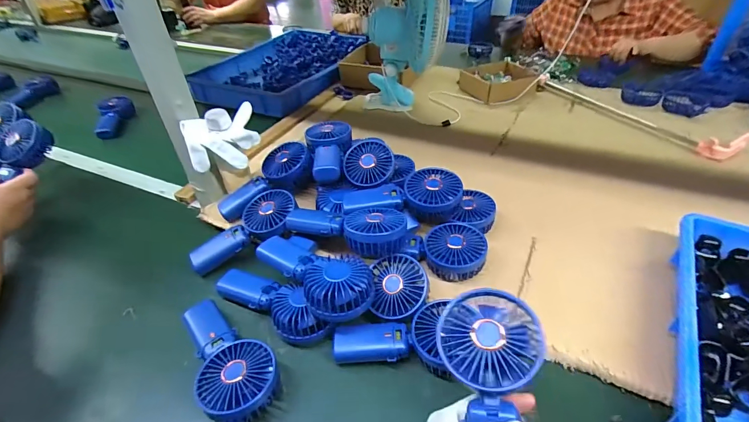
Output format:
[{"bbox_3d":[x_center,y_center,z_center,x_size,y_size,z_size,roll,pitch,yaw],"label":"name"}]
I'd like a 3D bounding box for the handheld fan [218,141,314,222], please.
[{"bbox_3d":[-0.187,-0.048,0.648,0.184,0.053,0.077,-37,46,-5],"label":"handheld fan"}]

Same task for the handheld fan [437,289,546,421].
[{"bbox_3d":[0.099,0.152,0.305,0.080,0.035,0.171,-1,67,2],"label":"handheld fan"}]

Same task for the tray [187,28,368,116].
[{"bbox_3d":[-0.280,-0.460,1.171,0.415,0.084,0.526,17,43,22],"label":"tray"}]

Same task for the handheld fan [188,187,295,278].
[{"bbox_3d":[-0.207,0.033,0.594,0.181,0.034,0.089,-40,49,-12],"label":"handheld fan"}]

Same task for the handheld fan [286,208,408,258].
[{"bbox_3d":[-0.045,0.018,0.545,0.178,0.045,0.087,18,44,24],"label":"handheld fan"}]

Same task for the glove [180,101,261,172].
[{"bbox_3d":[-0.247,-0.117,0.603,0.109,0.095,0.038,-21,43,-21],"label":"glove"}]

